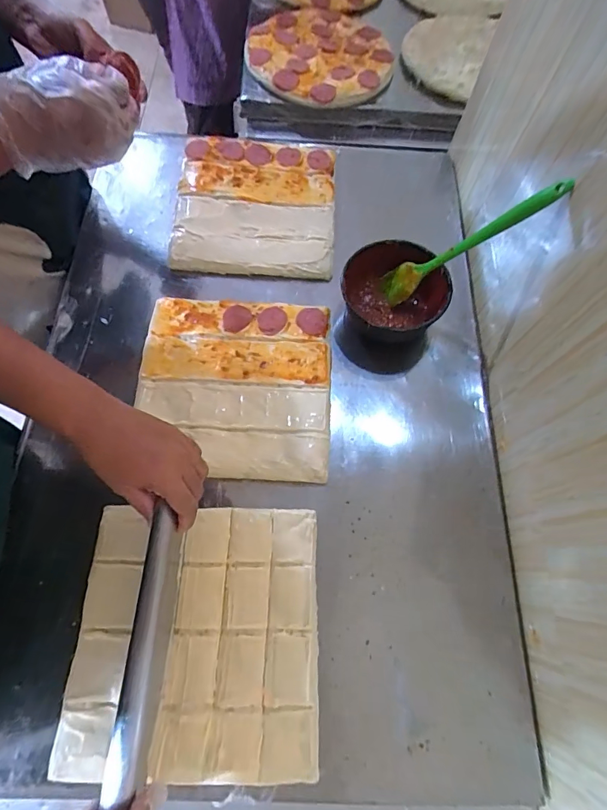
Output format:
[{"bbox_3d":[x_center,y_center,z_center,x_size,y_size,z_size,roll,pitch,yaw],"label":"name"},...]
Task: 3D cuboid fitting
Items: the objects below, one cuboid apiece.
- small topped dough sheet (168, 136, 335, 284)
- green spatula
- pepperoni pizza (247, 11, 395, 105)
[{"bbox_3d":[-0.074,-0.312,0.662,0.241,0.033,0.239,3,71,-2],"label":"small topped dough sheet"},{"bbox_3d":[0.191,-0.193,0.514,0.017,0.242,0.051,15,66,-35],"label":"green spatula"},{"bbox_3d":[0.032,-0.686,0.820,0.272,0.039,0.291,2,64,-6],"label":"pepperoni pizza"}]

